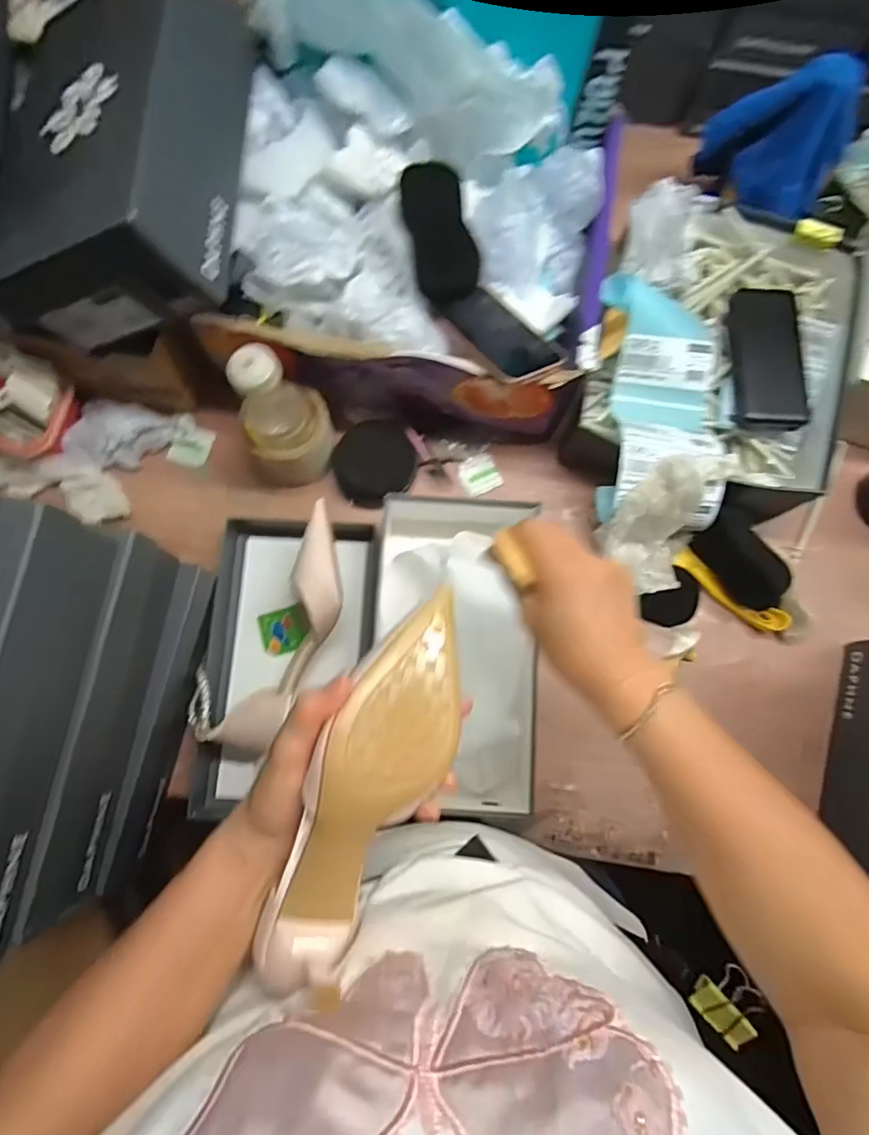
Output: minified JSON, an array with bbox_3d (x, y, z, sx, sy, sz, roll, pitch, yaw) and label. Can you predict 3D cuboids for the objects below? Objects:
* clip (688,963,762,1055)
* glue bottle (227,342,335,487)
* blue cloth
[{"bbox_3d":[0.211,0.310,0.398,0.042,0.016,0.042,42,81,7],"label":"clip"},{"bbox_3d":[-0.156,-0.152,0.564,0.089,0.180,0.084,-6,79,-2],"label":"glue bottle"},{"bbox_3d":[0.369,-0.462,0.586,0.145,0.098,0.094,31,80,5],"label":"blue cloth"}]

